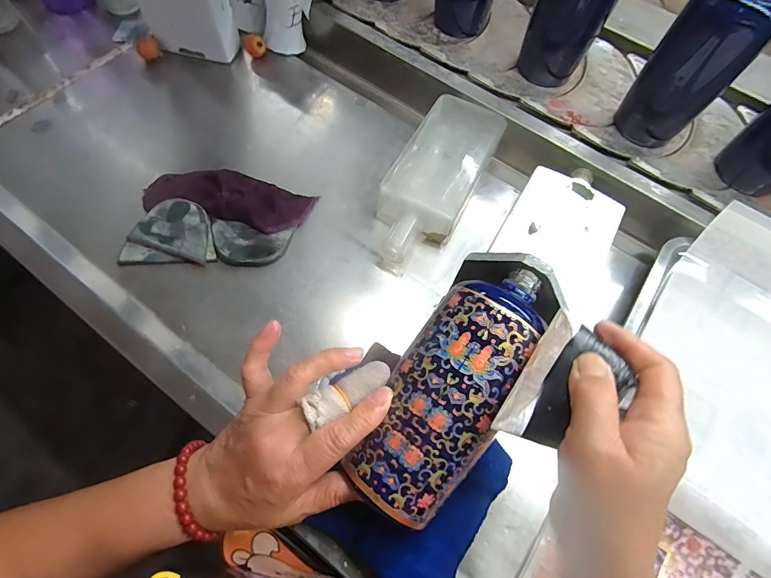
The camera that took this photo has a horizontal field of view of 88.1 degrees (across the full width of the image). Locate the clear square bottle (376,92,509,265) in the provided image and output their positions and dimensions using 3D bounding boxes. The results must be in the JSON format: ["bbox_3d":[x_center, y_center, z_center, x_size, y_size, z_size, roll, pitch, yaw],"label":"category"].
[{"bbox_3d":[0.057,-0.124,0.456,0.093,0.048,0.229,27,70,9],"label":"clear square bottle"}]

